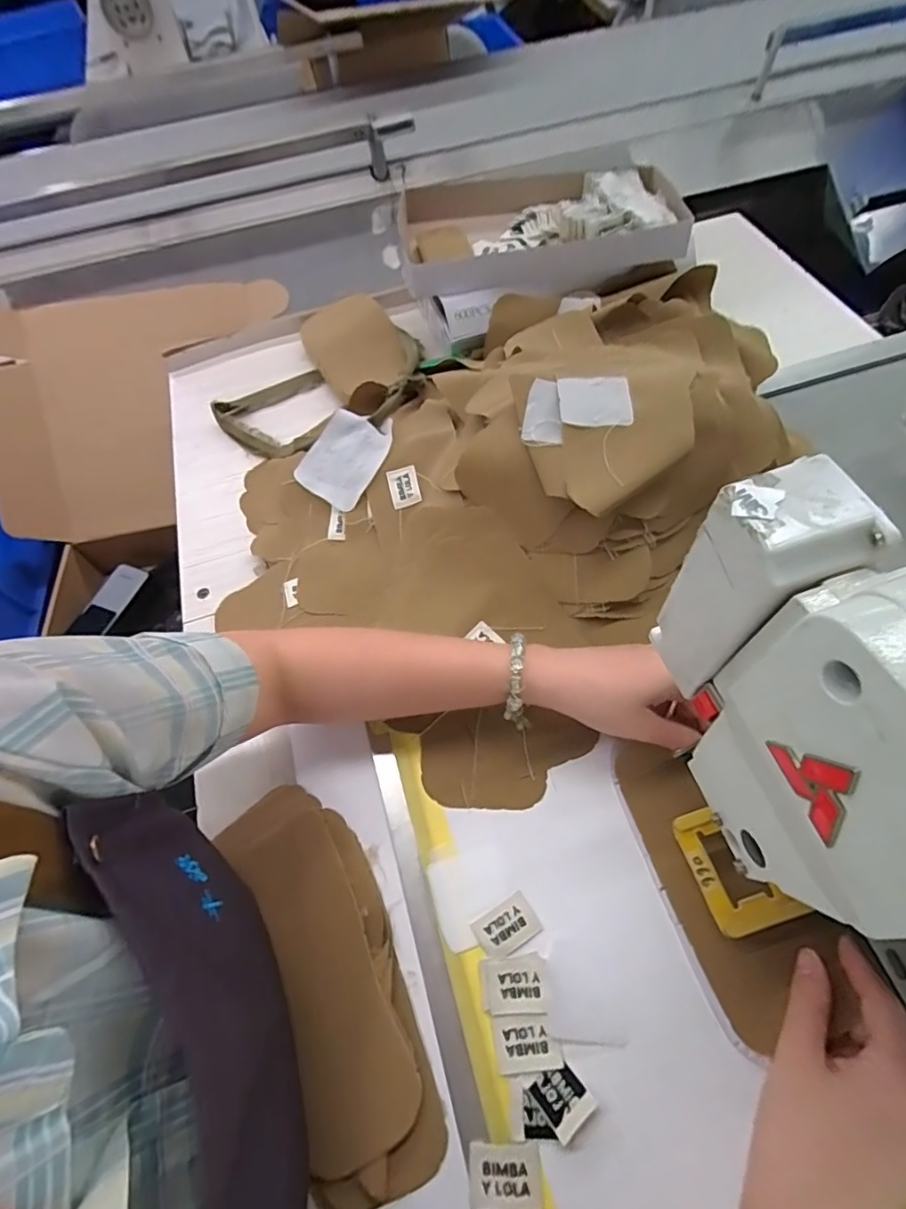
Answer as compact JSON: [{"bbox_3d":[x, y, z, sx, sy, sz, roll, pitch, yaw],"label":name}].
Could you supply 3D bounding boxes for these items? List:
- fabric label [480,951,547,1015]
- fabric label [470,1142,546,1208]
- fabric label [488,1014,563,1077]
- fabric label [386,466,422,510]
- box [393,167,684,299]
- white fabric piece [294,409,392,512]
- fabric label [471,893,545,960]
[{"bbox_3d":[0.037,0.234,0.333,0.039,0.004,0.030,-6,62,2],"label":"fabric label"},{"bbox_3d":[0.029,0.313,0.294,0.039,0.004,0.029,-4,60,4],"label":"fabric label"},{"bbox_3d":[0.044,0.259,0.319,0.038,0.004,0.027,-9,62,0],"label":"fabric label"},{"bbox_3d":[-0.046,-0.110,0.510,0.027,0.005,0.038,-14,80,2],"label":"fabric label"},{"bbox_3d":[0.099,-0.444,0.645,0.316,0.062,0.192,-7,62,1],"label":"box"},{"bbox_3d":[-0.104,-0.145,0.528,0.073,0.019,0.096,32,83,11],"label":"white fabric piece"},{"bbox_3d":[0.035,0.209,0.349,0.040,0.004,0.027,-30,64,-11],"label":"fabric label"}]

